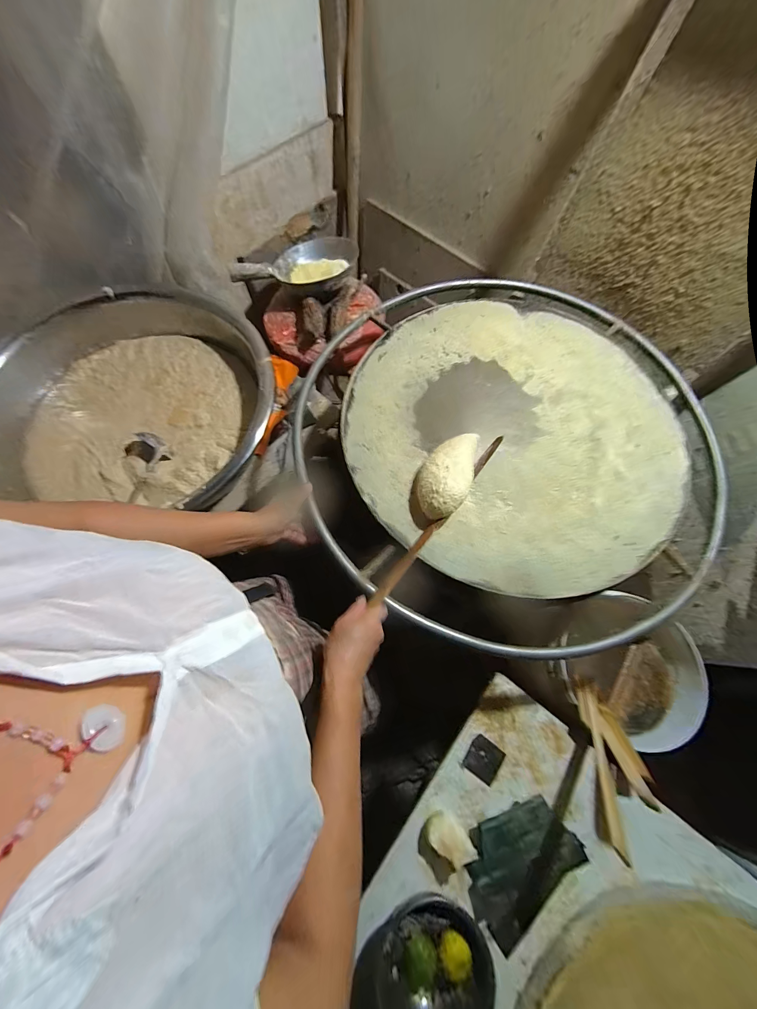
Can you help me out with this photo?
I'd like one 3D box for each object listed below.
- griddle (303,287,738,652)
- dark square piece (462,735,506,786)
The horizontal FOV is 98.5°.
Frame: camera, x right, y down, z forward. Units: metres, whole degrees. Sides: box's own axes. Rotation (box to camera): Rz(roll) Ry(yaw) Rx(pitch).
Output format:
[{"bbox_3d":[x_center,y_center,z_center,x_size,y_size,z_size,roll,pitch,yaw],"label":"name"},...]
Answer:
[{"bbox_3d":[0.269,-0.155,0.640,0.763,0.053,0.824,1,69,-2],"label":"griddle"},{"bbox_3d":[0.192,0.464,0.594,0.059,0.005,0.060,33,81,13],"label":"dark square piece"}]

